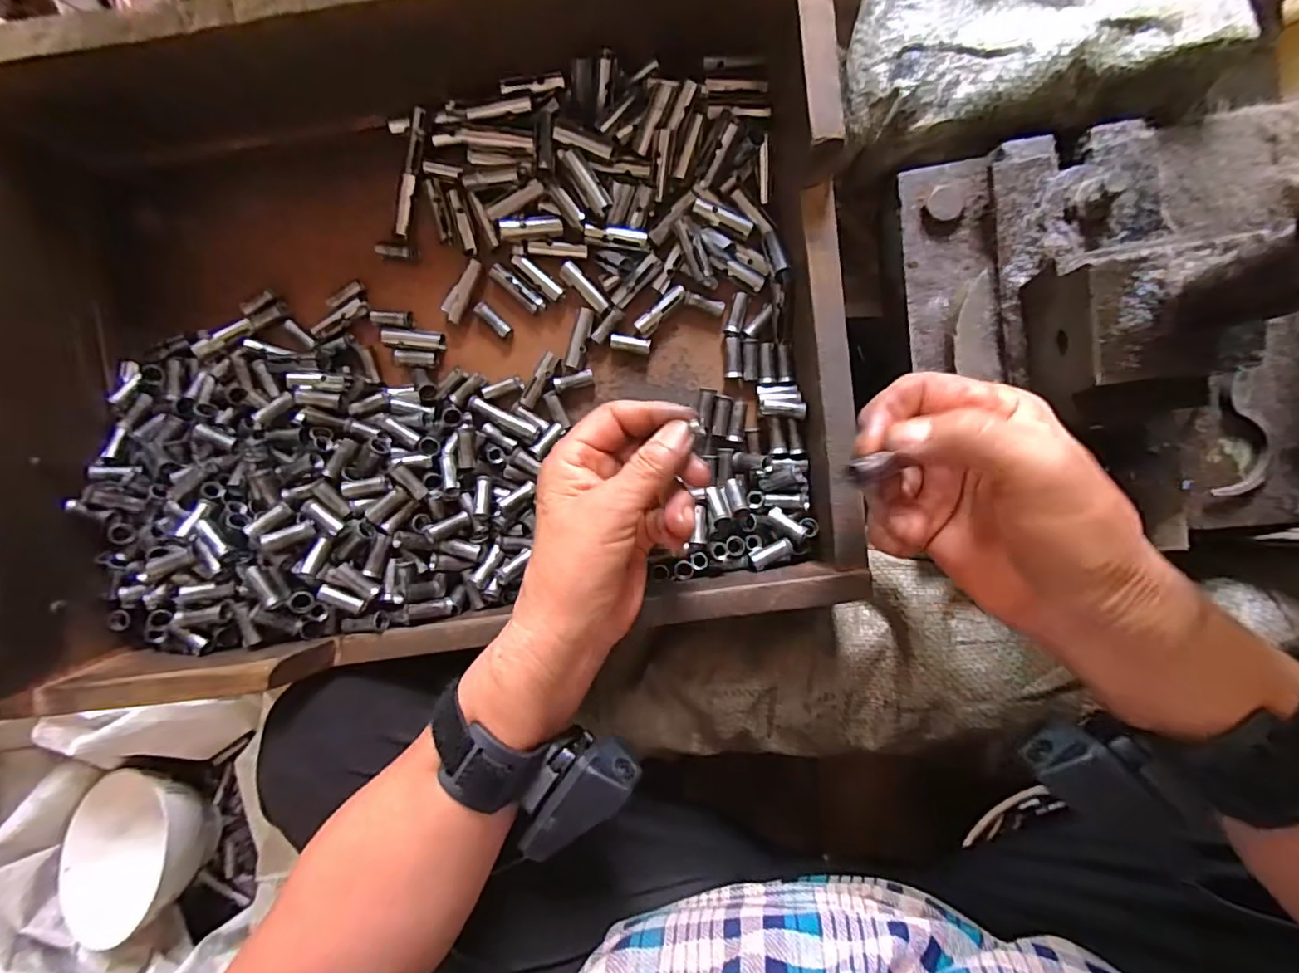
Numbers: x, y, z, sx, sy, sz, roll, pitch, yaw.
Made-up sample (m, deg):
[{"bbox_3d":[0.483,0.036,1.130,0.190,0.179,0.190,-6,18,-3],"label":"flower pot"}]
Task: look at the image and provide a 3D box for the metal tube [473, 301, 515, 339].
[{"bbox_3d":[-0.097,-0.104,0.349,0.027,0.010,0.009,42,98,-10],"label":"metal tube"}]

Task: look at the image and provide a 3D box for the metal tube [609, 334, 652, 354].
[{"bbox_3d":[-0.012,-0.088,0.345,0.024,0.007,0.009,11,94,8],"label":"metal tube"}]

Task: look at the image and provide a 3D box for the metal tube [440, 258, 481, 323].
[{"bbox_3d":[-0.115,-0.121,0.345,0.010,0.007,0.040,33,97,6],"label":"metal tube"}]

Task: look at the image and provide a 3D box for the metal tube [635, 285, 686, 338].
[{"bbox_3d":[0.007,-0.108,0.342,0.036,0.007,0.010,-43,86,8],"label":"metal tube"}]

